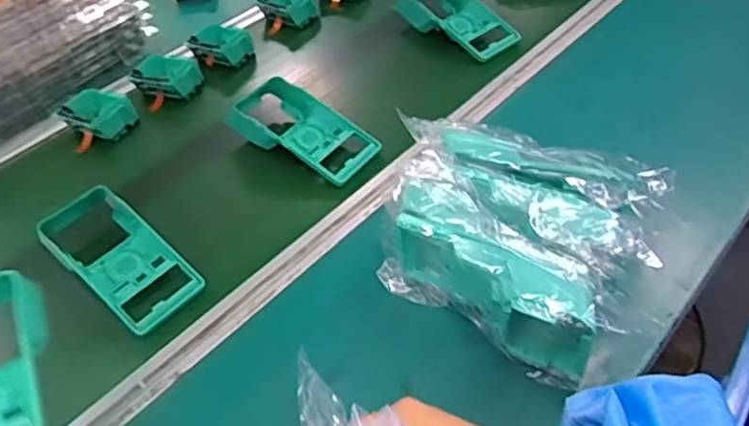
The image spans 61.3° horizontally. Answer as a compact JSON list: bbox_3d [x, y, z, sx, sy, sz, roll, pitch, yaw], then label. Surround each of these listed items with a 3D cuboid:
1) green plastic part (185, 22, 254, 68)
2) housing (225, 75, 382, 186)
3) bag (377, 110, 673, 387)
[{"bbox_3d":[-0.223,-0.246,0.921,0.078,0.035,0.064,22,51,26],"label":"green plastic part"},{"bbox_3d":[-0.087,-0.104,0.747,0.191,0.044,0.095,24,52,28],"label":"housing"},{"bbox_3d":[0.123,0.013,0.564,0.223,0.089,0.181,25,52,28],"label":"bag"}]

